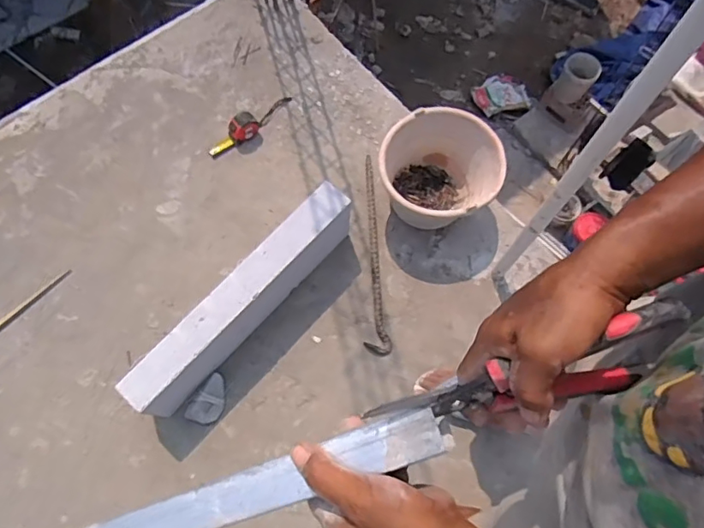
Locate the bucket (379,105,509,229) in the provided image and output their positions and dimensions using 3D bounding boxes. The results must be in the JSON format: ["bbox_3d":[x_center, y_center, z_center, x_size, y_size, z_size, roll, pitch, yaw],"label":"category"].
[{"bbox_3d":[0.199,-0.201,1.256,0.266,0.217,0.260,1,71,-2],"label":"bucket"}]

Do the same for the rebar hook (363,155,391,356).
[{"bbox_3d":[0.051,-0.032,1.314,0.056,0.012,0.517,-2,71,-3],"label":"rebar hook"}]

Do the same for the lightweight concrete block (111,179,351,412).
[{"bbox_3d":[-0.229,0.078,1.164,0.079,0.208,0.605,40,74,11],"label":"lightweight concrete block"}]

